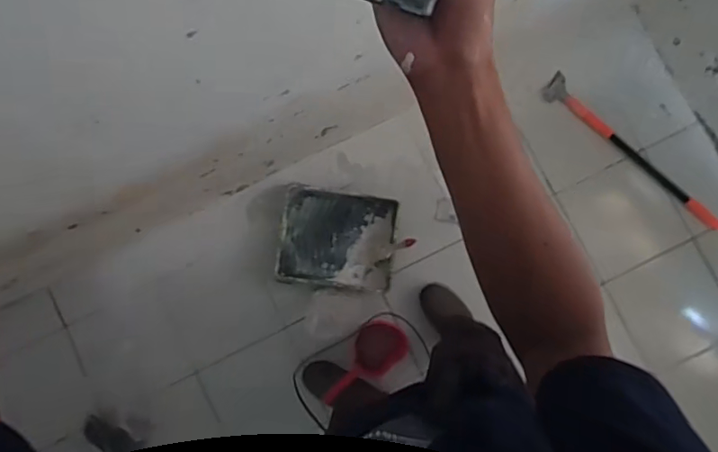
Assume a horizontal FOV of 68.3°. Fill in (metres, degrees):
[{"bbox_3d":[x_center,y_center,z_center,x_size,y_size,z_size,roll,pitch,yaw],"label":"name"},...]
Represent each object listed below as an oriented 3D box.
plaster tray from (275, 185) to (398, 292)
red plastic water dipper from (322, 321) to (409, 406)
[{"bbox_3d":[-0.063,0.040,1.552,0.326,0.068,0.270,7,84,4],"label":"plaster tray"},{"bbox_3d":[0.010,0.375,1.462,0.276,0.054,0.132,-42,84,-2],"label":"red plastic water dipper"}]

